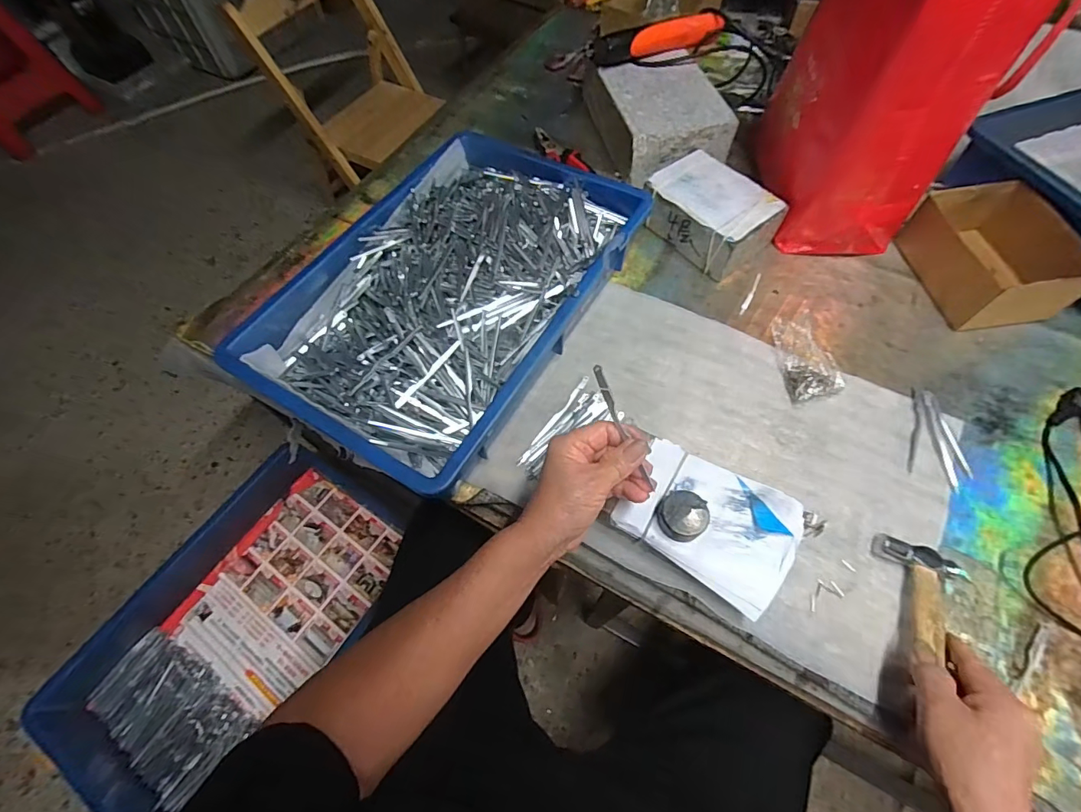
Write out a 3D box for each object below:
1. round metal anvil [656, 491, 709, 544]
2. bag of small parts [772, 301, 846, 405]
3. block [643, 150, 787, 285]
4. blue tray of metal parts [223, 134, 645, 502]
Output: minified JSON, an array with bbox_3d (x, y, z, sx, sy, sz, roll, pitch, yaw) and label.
[{"bbox_3d":[0.120,0.093,0.390,0.038,0.019,0.040,-1,61,2],"label":"round metal anvil"},{"bbox_3d":[0.289,-0.057,0.502,0.058,0.040,0.094,-11,62,-4],"label":"bag of small parts"},{"bbox_3d":[0.213,-0.243,0.593,0.101,0.071,0.147,-40,67,-18],"label":"block"},{"bbox_3d":[-0.098,-0.132,0.535,0.286,0.082,0.424,28,66,16],"label":"blue tray of metal parts"}]

